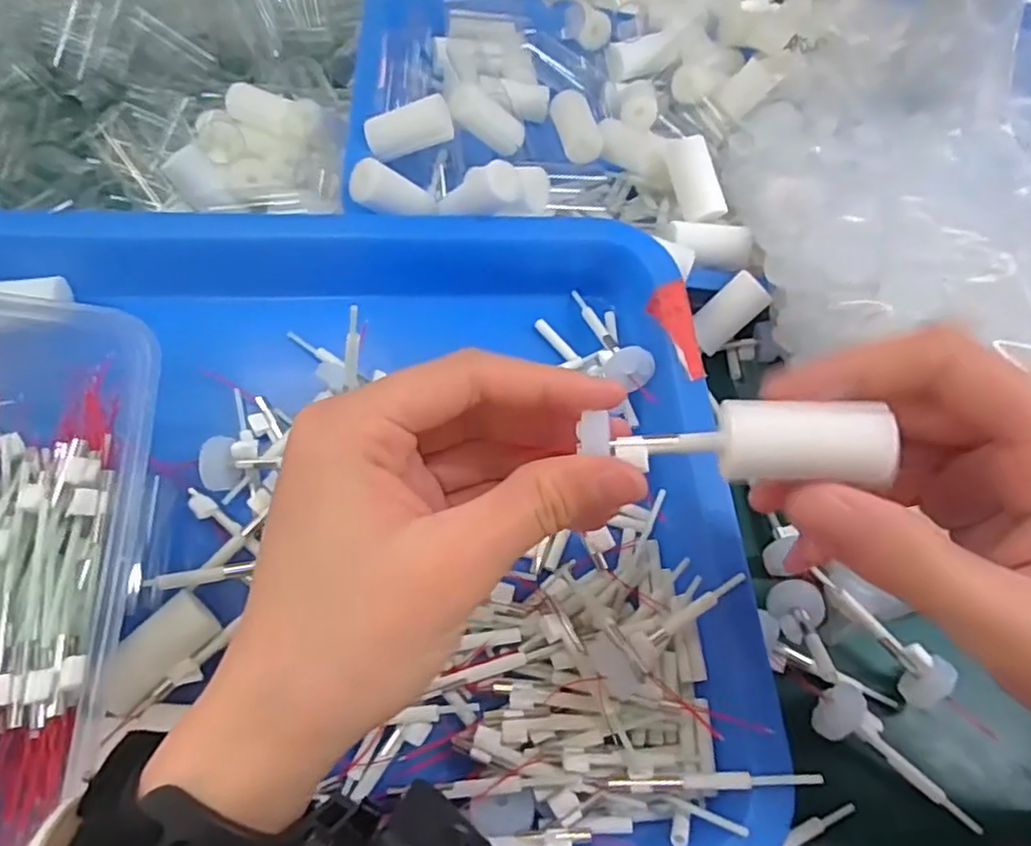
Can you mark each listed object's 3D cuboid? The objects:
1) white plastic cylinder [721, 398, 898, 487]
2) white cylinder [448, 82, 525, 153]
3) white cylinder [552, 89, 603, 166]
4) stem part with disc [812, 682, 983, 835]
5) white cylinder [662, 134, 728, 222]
[{"bbox_3d":[0.073,0.006,0.170,0.041,0.019,0.015,7,56,0],"label":"white plastic cylinder"},{"bbox_3d":[-0.014,-0.155,0.345,0.043,0.016,0.014,26,50,-31],"label":"white cylinder"},{"bbox_3d":[0.032,-0.158,0.361,0.020,0.017,0.047,-7,57,-9],"label":"white cylinder"},{"bbox_3d":[0.135,0.121,0.238,0.018,0.014,0.063,-36,66,-24],"label":"stem part with disc"},{"bbox_3d":[0.090,-0.122,0.338,0.017,0.016,0.043,-24,93,-18],"label":"white cylinder"}]

